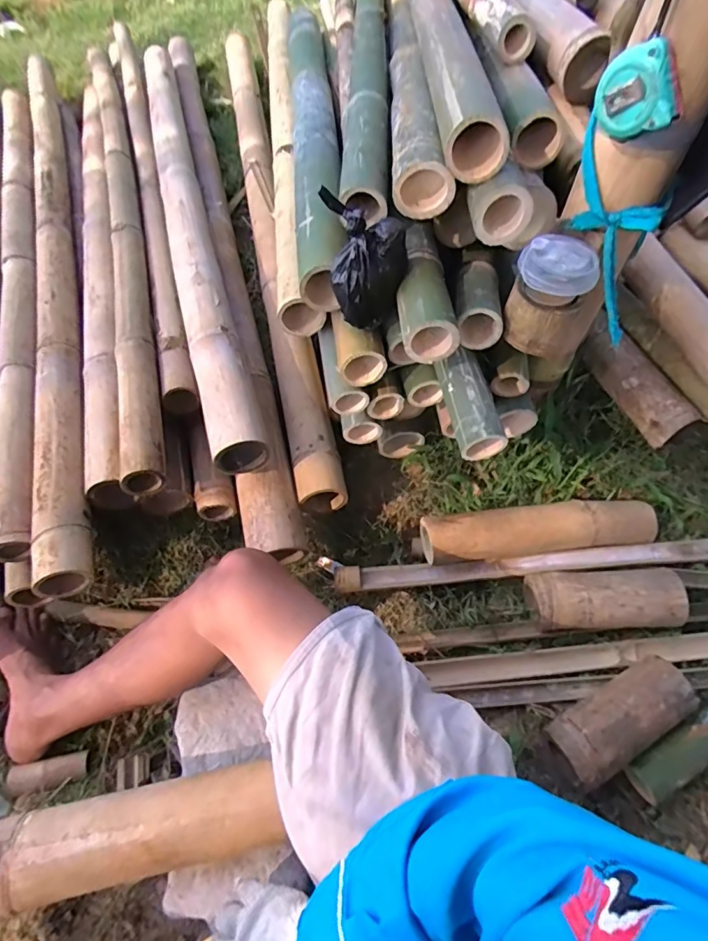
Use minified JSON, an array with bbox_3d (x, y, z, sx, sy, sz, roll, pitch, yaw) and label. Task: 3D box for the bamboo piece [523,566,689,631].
[{"bbox_3d":[0.376,0.198,0.746,0.210,0.083,0.086,-3,55,4],"label":"bamboo piece"}]

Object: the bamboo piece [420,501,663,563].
[{"bbox_3d":[0.304,0.097,0.802,0.383,0.081,0.073,-8,55,1],"label":"bamboo piece"}]

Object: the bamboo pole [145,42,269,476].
[{"bbox_3d":[-0.364,-0.569,1.053,0.083,0.093,1.357,-17,56,-5],"label":"bamboo pole"}]

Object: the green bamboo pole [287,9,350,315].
[{"bbox_3d":[-0.075,-0.585,0.854,0.084,0.090,0.844,-6,55,2],"label":"green bamboo pole"}]

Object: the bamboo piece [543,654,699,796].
[{"bbox_3d":[0.349,0.336,0.657,0.203,0.088,0.084,-27,57,-12],"label":"bamboo piece"}]

